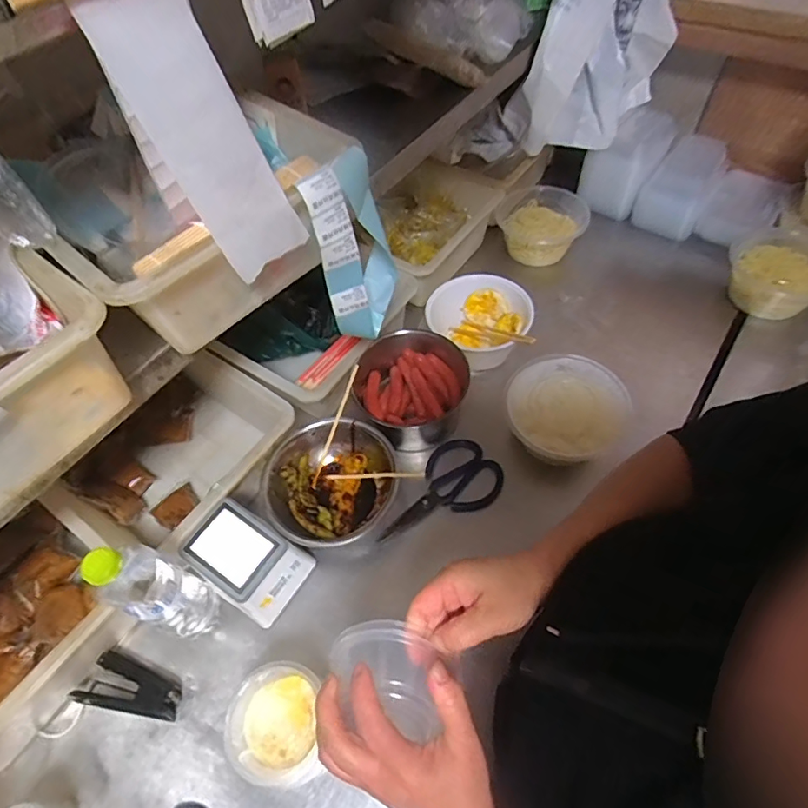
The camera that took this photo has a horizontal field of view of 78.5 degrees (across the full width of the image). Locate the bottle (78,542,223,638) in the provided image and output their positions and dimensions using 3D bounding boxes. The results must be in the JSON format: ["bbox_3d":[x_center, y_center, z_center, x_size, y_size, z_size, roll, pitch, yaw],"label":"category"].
[{"bbox_3d":[-0.272,0.207,0.549,0.060,0.225,0.060,-2,56,3],"label":"bottle"}]

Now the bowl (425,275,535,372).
[{"bbox_3d":[0.121,-0.131,0.810,0.171,0.080,0.145,5,57,7],"label":"bowl"}]

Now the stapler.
[{"bbox_3d":[-0.318,0.334,0.578,0.110,0.027,0.056,13,58,12],"label":"stapler"}]

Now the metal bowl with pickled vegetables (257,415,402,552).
[{"bbox_3d":[-0.104,0.109,0.685,0.167,0.082,0.180,-2,56,3],"label":"metal bowl with pickled vegetables"}]

